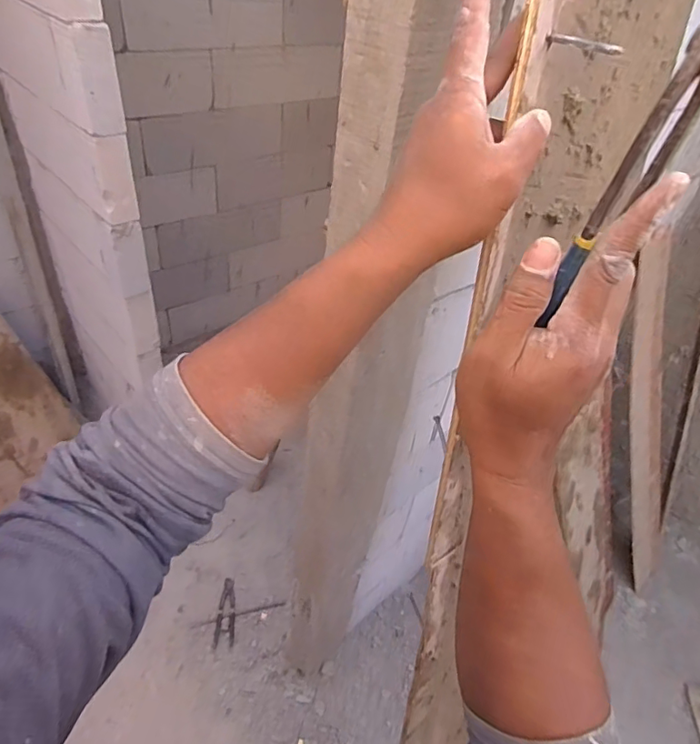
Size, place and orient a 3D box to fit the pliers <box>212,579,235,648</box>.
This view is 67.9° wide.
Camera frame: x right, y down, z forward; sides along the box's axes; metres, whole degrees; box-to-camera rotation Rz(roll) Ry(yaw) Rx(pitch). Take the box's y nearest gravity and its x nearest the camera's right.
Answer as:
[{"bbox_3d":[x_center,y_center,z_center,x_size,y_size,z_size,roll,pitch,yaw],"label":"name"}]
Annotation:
[{"bbox_3d":[-0.388,0.754,1.636,0.058,0.013,0.204,2,41,-7],"label":"pliers"}]

